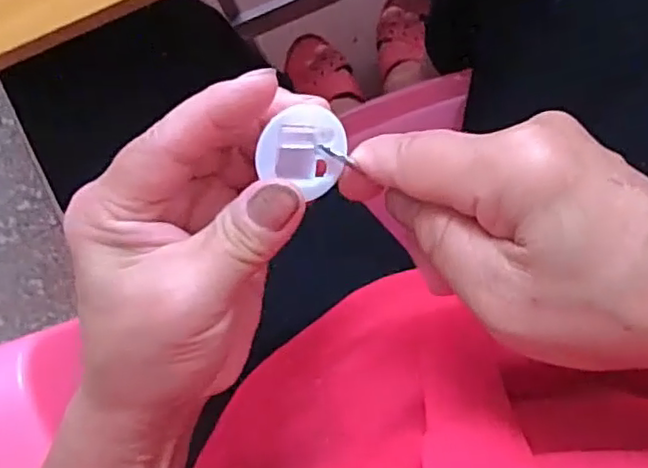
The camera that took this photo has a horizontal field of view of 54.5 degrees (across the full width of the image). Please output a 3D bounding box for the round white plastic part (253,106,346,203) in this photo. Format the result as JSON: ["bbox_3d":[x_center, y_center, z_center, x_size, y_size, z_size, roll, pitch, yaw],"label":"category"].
[{"bbox_3d":[-0.007,-0.026,0.212,0.030,0.007,0.028,-12,115,-27],"label":"round white plastic part"}]

